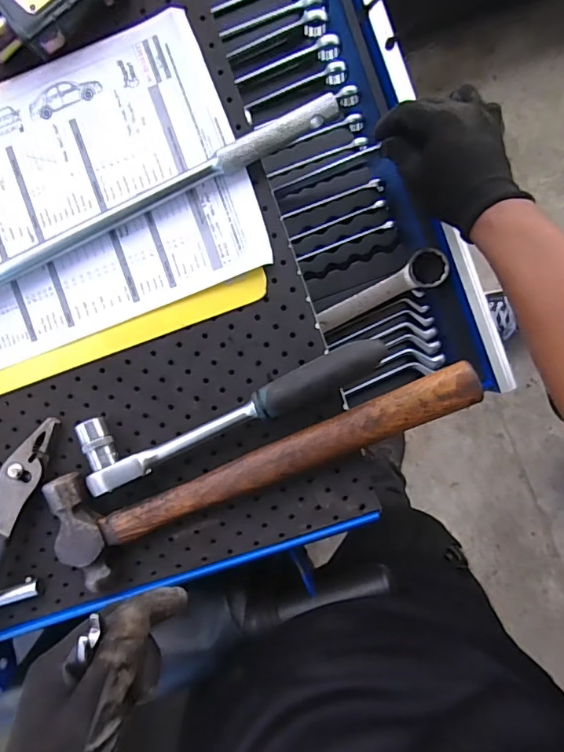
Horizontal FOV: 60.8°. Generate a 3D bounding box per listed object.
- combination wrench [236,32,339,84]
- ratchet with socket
[{"bbox_3d":[0.006,-0.339,0.518,0.116,0.015,0.021,-16,90,6],"label":"combination wrench"},{"bbox_3d":[-0.038,0.022,0.365,0.236,0.034,0.051,-21,90,6],"label":"ratchet with socket"}]

